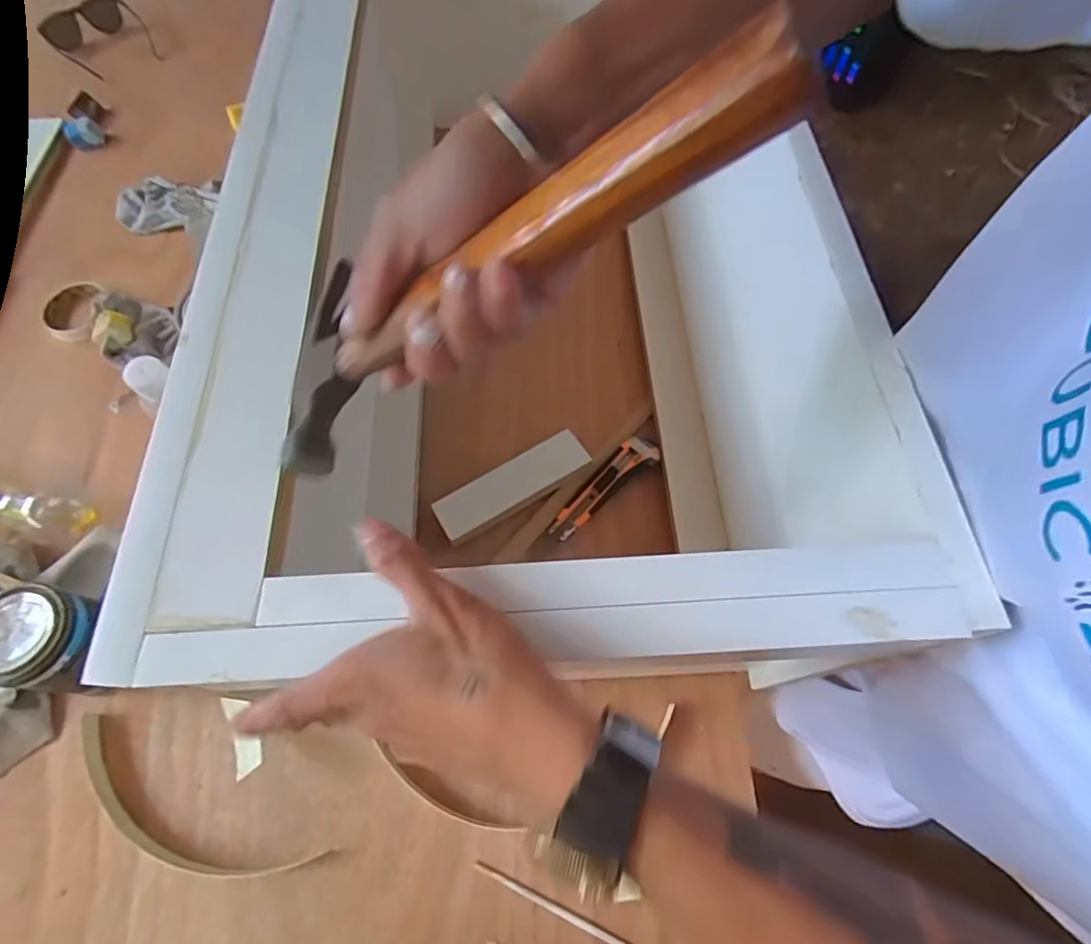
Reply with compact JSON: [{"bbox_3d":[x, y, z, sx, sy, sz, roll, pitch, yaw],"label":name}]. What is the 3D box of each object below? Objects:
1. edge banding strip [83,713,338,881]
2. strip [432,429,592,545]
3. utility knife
[{"bbox_3d":[-0.307,0.295,0.477,0.250,0.017,0.066,23,67,11],"label":"edge banding strip"},{"bbox_3d":[-0.035,0.013,0.599,0.169,0.018,0.049,-29,68,-13],"label":"strip"},{"bbox_3d":[0.060,0.014,0.603,0.145,0.018,0.037,-38,70,-16],"label":"utility knife"}]

